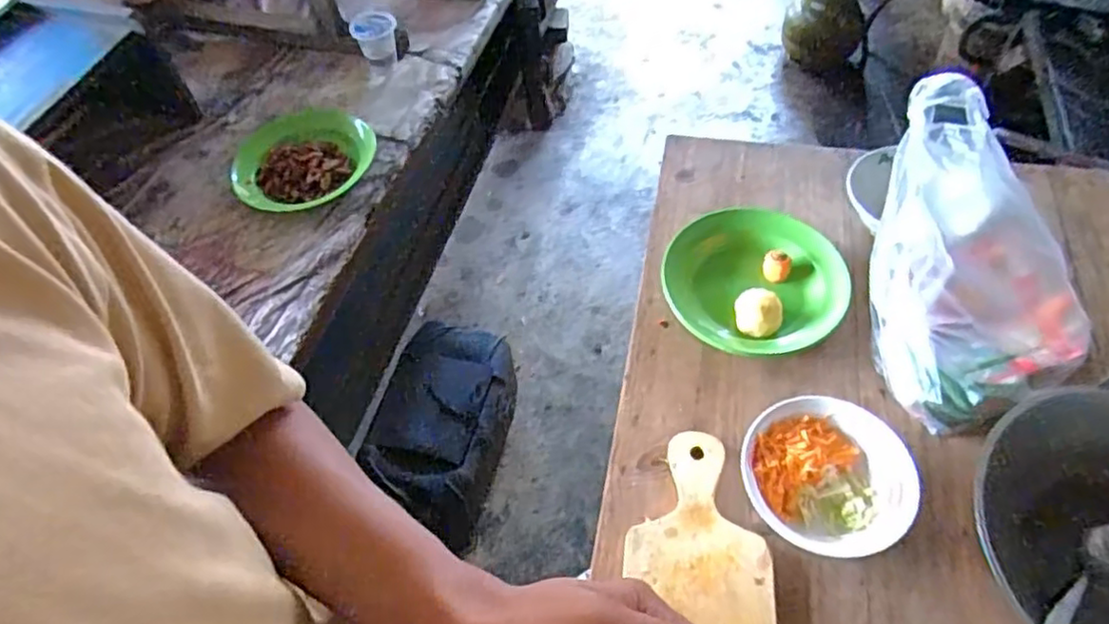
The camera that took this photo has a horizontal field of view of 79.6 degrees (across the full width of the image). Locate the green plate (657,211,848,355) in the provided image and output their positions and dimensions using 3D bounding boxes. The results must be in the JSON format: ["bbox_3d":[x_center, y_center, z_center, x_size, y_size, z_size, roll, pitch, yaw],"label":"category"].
[{"bbox_3d":[0.238,-0.039,0.800,0.204,0.049,0.191,-2,56,3],"label":"green plate"}]

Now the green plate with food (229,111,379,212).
[{"bbox_3d":[-0.390,-0.225,1.011,0.230,0.041,0.185,-2,56,3],"label":"green plate with food"}]

